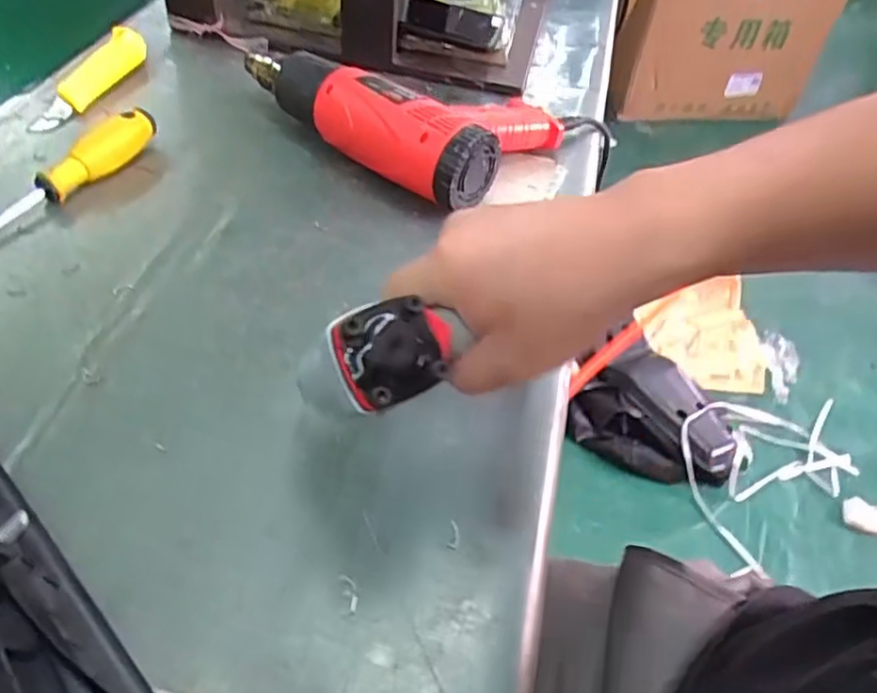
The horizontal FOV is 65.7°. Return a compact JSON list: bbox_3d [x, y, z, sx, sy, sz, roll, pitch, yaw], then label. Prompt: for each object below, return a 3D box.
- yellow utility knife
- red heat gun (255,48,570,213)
[{"bbox_3d":[-0.330,-0.254,0.642,0.027,0.030,0.159,14,49,6],"label":"yellow utility knife"},{"bbox_3d":[-0.034,-0.228,0.620,0.282,0.073,0.176,32,53,21],"label":"red heat gun"}]

